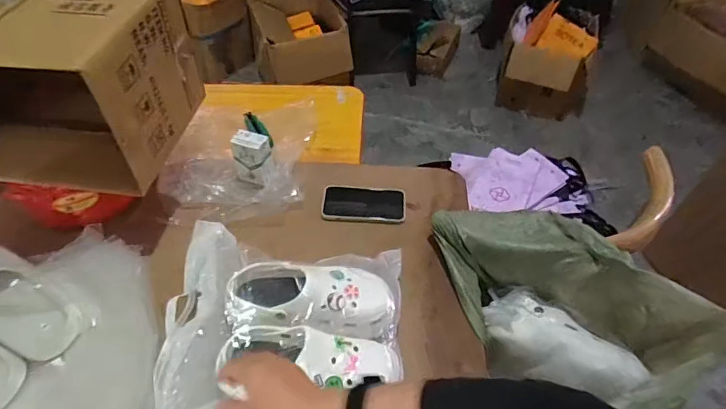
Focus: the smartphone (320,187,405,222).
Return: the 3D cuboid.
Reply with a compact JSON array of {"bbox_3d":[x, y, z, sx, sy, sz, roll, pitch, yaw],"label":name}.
[{"bbox_3d":[0.001,-0.003,0.881,0.161,0.013,0.084,3,55,3],"label":"smartphone"}]

